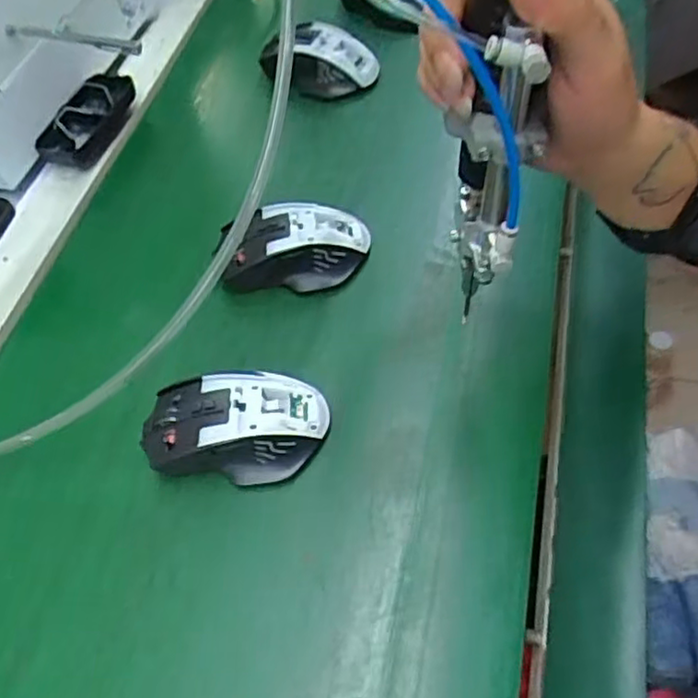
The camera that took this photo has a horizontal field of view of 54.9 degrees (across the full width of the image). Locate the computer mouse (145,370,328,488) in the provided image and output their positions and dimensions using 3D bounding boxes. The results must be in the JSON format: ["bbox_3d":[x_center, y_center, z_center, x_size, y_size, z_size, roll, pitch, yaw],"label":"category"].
[{"bbox_3d":[-0.073,0.048,0.429,0.114,0.039,0.067,-3,55,3],"label":"computer mouse"}]

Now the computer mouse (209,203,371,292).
[{"bbox_3d":[-0.040,-0.078,0.512,0.111,0.043,0.062,-10,55,-2],"label":"computer mouse"}]

